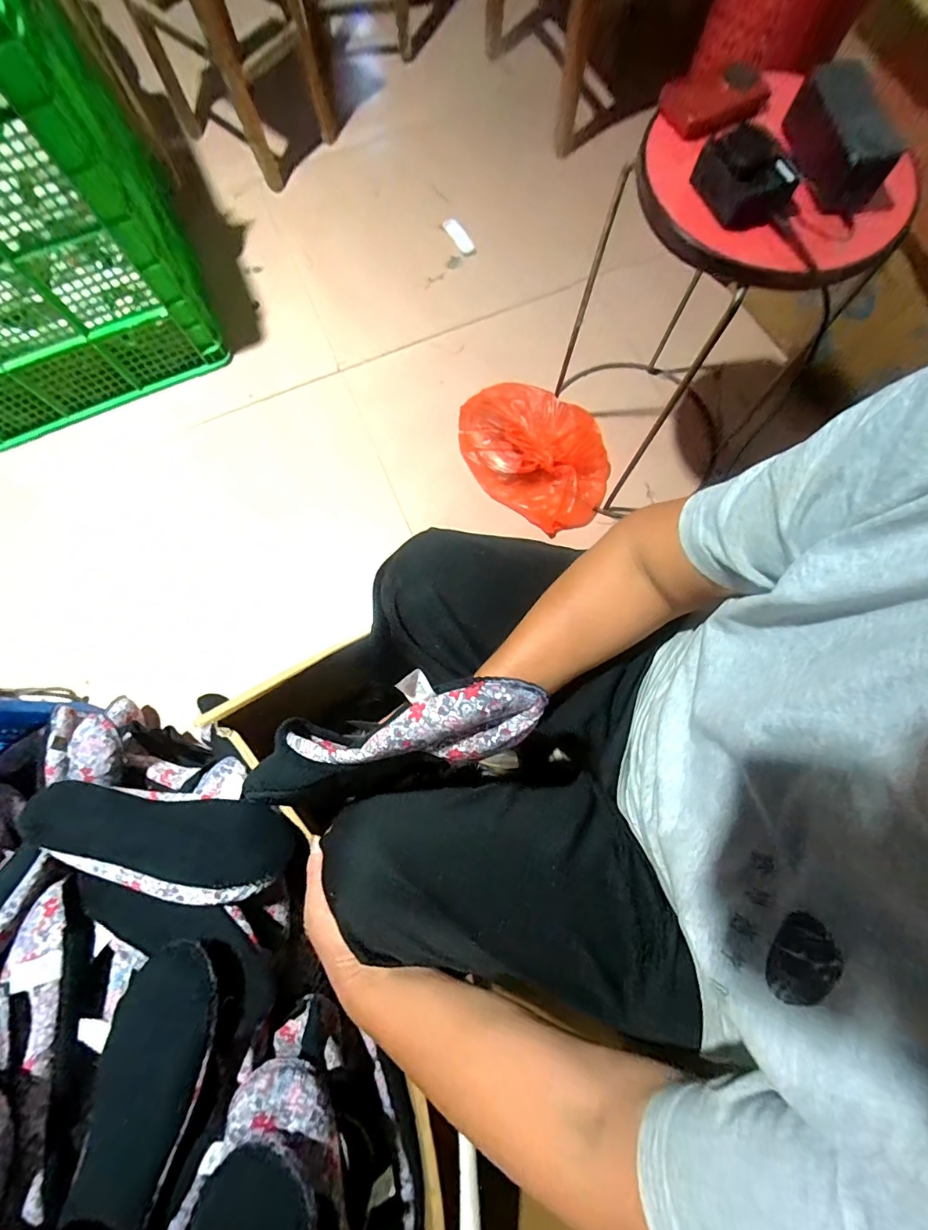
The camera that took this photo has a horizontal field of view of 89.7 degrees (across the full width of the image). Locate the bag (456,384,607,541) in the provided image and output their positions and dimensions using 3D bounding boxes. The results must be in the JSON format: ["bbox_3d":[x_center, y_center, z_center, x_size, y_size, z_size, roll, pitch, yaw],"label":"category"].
[{"bbox_3d":[0.130,-0.300,0.871,0.292,0.085,0.228,10,77,4],"label":"bag"}]

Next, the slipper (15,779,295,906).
[{"bbox_3d":[-0.318,0.241,0.501,0.249,0.060,0.103,16,41,-2],"label":"slipper"}]

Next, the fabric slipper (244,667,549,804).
[{"bbox_3d":[-0.055,0.094,0.343,0.228,0.059,0.072,-15,77,3],"label":"fabric slipper"}]

